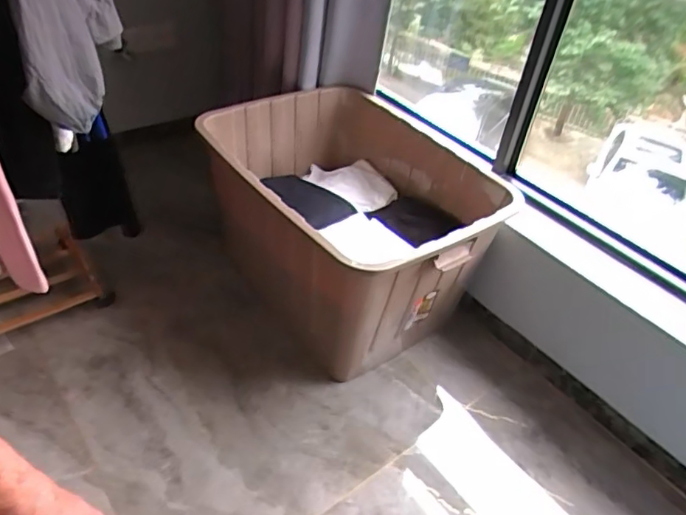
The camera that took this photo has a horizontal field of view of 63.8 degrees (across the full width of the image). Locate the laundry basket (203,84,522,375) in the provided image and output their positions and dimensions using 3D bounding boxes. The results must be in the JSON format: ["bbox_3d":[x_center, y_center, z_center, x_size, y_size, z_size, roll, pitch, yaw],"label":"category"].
[{"bbox_3d":[0.016,-0.114,1.617,0.646,0.517,0.828,-23,49,-31],"label":"laundry basket"}]

